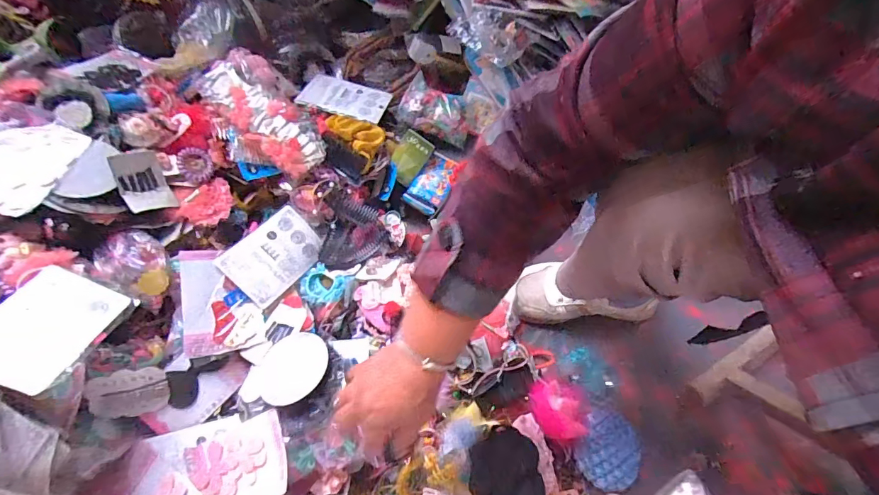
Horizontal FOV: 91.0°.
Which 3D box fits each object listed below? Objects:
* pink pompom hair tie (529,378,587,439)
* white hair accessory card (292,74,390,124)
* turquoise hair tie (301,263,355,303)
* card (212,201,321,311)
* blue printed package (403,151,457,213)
[{"bbox_3d":[0.159,0.209,0.567,0.078,0.049,0.079,-3,65,-4],"label":"pink pompom hair tie"},{"bbox_3d":[-0.161,-0.255,0.734,0.143,0.007,0.095,17,51,4],"label":"white hair accessory card"},{"bbox_3d":[-0.171,0.053,0.641,0.071,0.021,0.056,26,66,10],"label":"turquoise hair tie"},{"bbox_3d":[-0.243,0.009,0.643,0.097,0.008,0.140,47,53,-6],"label":"card"},{"bbox_3d":[-0.009,-0.109,0.723,0.061,0.011,0.104,31,71,14],"label":"blue printed package"}]

